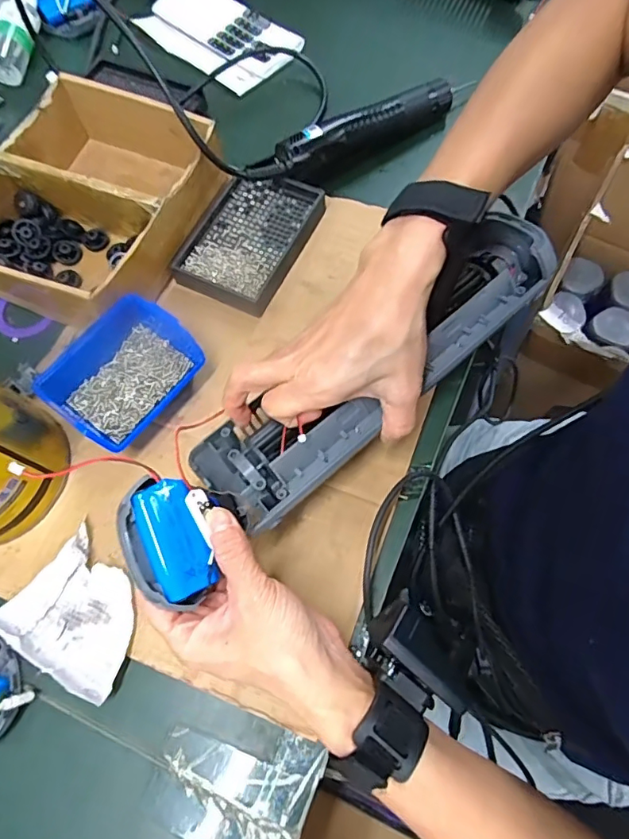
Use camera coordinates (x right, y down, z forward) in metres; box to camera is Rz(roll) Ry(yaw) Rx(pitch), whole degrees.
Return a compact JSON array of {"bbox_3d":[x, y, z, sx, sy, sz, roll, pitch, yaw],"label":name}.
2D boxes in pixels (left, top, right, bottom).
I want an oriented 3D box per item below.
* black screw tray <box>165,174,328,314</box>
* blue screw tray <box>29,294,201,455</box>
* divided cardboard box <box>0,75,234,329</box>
[{"bbox_3d":[-0.059,-0.168,0.477,0.092,0.027,0.133,23,71,12],"label":"black screw tray"},{"bbox_3d":[-0.153,-0.036,0.415,0.083,0.047,0.113,35,74,15],"label":"blue screw tray"},{"bbox_3d":[-0.202,-0.196,0.461,0.182,0.063,0.210,19,70,10],"label":"divided cardboard box"}]

